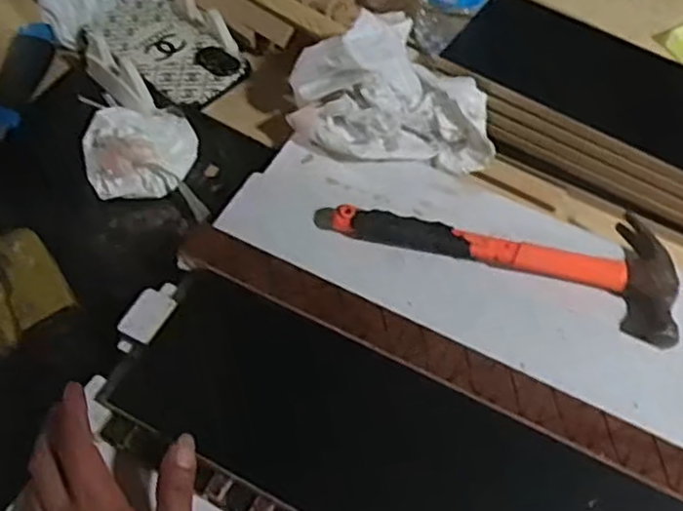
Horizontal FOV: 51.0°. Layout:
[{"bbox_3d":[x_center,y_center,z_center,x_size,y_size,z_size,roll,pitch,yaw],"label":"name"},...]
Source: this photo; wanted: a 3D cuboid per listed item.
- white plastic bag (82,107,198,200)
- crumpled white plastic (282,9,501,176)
[{"bbox_3d":[-0.174,-0.098,0.607,0.093,0.037,0.094,-5,58,-3],"label":"white plastic bag"},{"bbox_3d":[0.041,-0.140,0.586,0.172,0.074,0.105,3,59,2],"label":"crumpled white plastic"}]

